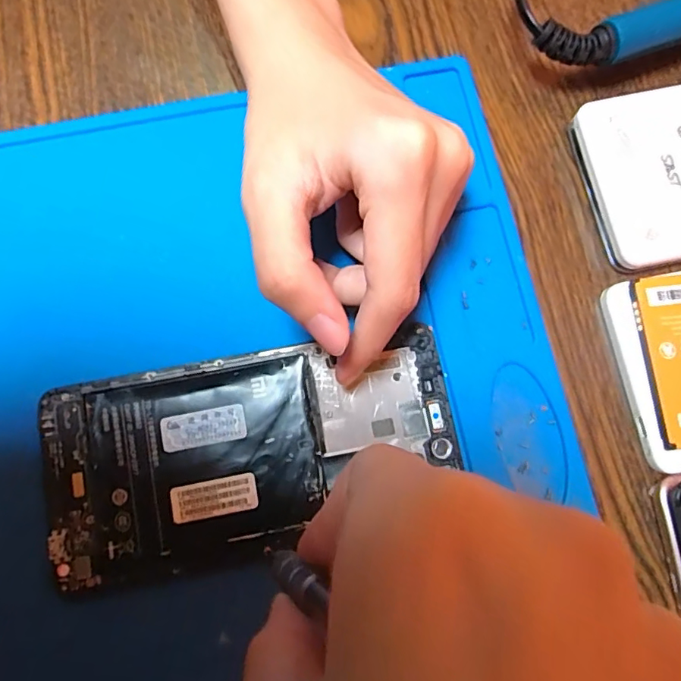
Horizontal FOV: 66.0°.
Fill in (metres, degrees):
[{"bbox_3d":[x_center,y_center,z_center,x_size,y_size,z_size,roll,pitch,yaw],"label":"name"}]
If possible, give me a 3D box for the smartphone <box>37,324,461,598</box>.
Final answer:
[{"bbox_3d":[-0.033,0.038,0.191,0.147,0.005,0.074,-16,79,-5],"label":"smartphone"}]

